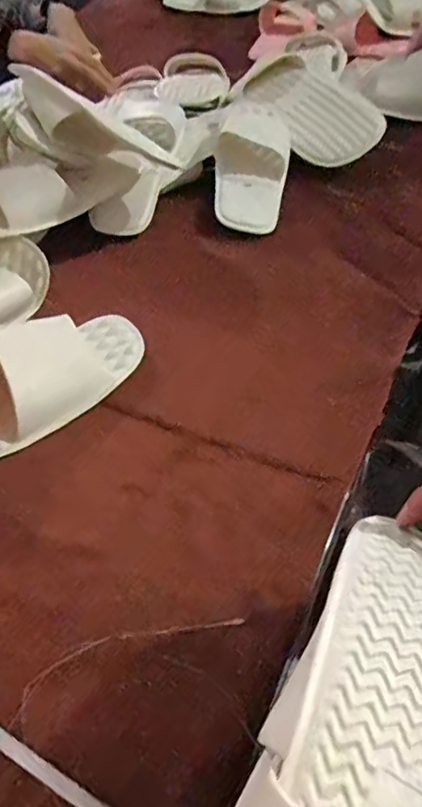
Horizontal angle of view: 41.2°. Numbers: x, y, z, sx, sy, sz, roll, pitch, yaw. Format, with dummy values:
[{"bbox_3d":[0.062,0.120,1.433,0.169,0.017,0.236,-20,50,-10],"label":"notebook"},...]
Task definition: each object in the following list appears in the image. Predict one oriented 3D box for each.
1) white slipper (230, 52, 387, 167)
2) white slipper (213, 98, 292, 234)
[{"bbox_3d":[0.137,-0.404,0.783,0.113,0.047,0.240,-37,63,-1],"label":"white slipper"},{"bbox_3d":[0.047,-0.307,0.721,0.106,0.058,0.226,2,50,7],"label":"white slipper"}]

